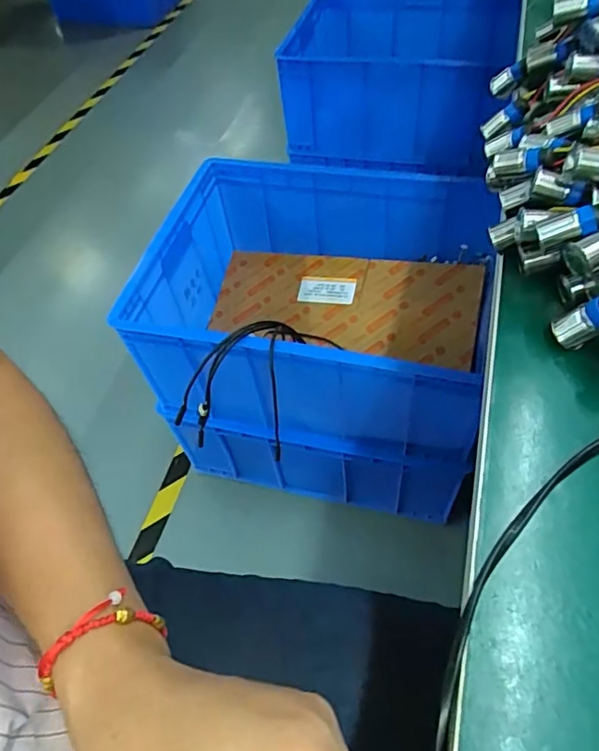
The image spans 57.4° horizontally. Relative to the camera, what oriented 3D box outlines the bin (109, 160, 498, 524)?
[{"bbox_3d":[0.038,-0.060,0.989,0.501,0.427,0.429,6,54,10],"label":"bin"}]

